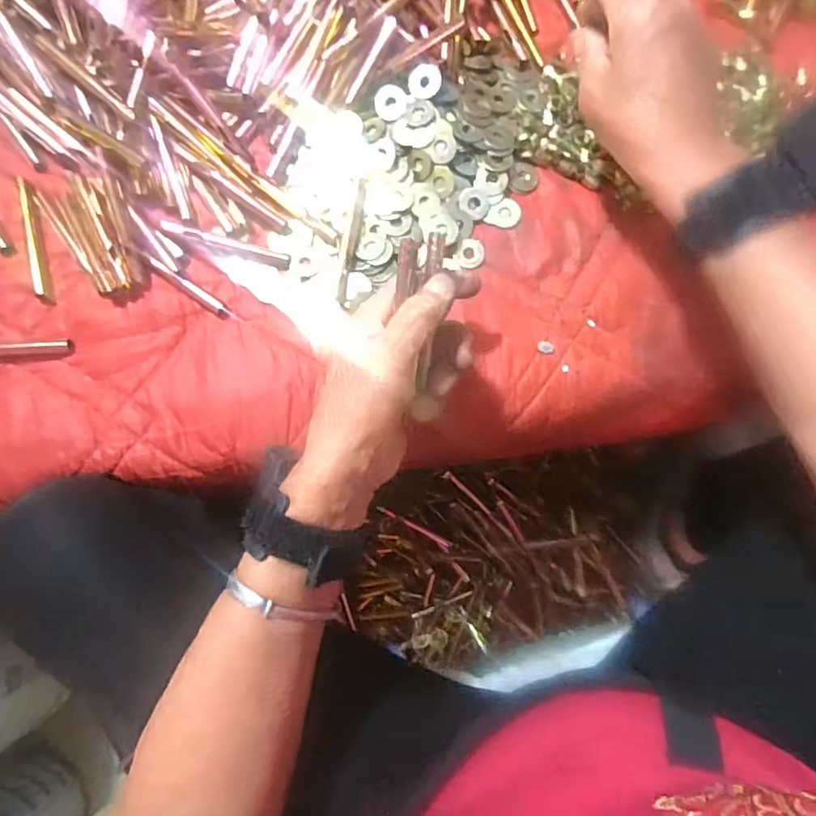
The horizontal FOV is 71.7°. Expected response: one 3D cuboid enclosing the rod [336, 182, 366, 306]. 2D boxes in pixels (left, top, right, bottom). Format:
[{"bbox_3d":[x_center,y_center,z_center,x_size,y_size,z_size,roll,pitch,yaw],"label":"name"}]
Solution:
[{"bbox_3d":[-0.039,-0.114,0.385,0.009,0.011,0.090,7,86,0],"label":"rod"}]

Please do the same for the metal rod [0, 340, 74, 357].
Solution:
[{"bbox_3d":[-0.272,-0.039,0.377,0.093,0.013,0.011,-5,86,-1],"label":"metal rod"}]

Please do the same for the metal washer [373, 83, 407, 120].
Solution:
[{"bbox_3d":[-0.012,-0.213,0.394,0.022,0.004,0.024,0,93,5],"label":"metal washer"}]

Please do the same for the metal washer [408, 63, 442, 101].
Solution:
[{"bbox_3d":[0.011,-0.225,0.390,0.022,0.004,0.024,0,92,6],"label":"metal washer"}]

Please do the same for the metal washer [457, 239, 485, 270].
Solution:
[{"bbox_3d":[0.044,-0.108,0.395,0.019,0.004,0.021,-3,86,-1],"label":"metal washer"}]

